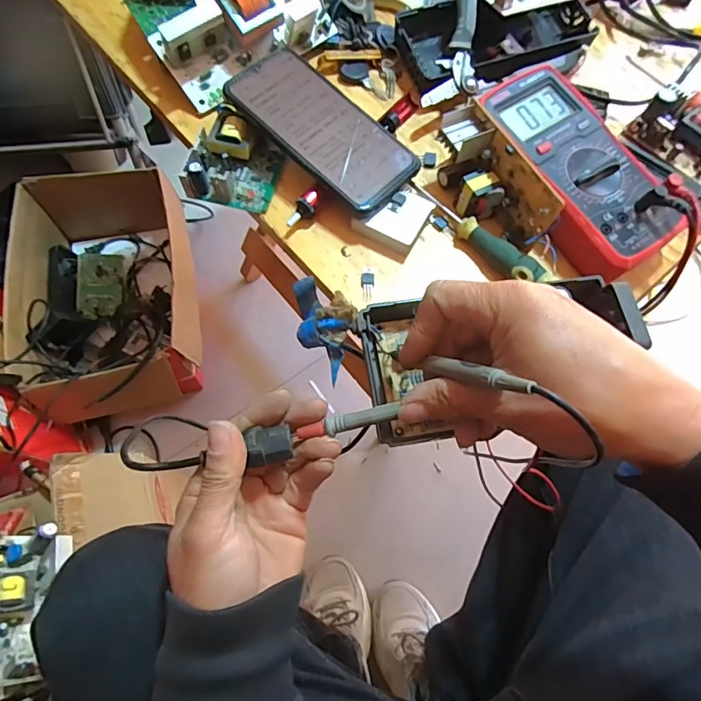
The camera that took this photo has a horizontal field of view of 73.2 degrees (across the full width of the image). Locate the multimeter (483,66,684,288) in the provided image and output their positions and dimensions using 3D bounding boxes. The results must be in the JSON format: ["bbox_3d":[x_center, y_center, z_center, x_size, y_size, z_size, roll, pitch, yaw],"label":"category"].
[{"bbox_3d":[0.179,-0.143,0.382,0.099,0.044,0.182,-25,71,-11],"label":"multimeter"}]

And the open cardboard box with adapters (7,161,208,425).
[{"bbox_3d":[-0.425,-0.110,0.859,0.278,0.181,0.463,-11,69,-6],"label":"open cardboard box with adapters"}]

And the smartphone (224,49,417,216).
[{"bbox_3d":[-0.024,-0.186,0.393,0.161,0.007,0.074,44,73,7],"label":"smartphone"}]

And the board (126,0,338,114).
[{"bbox_3d":[-0.112,-0.318,0.438,0.163,0.059,0.123,-38,74,-15],"label":"board"}]

